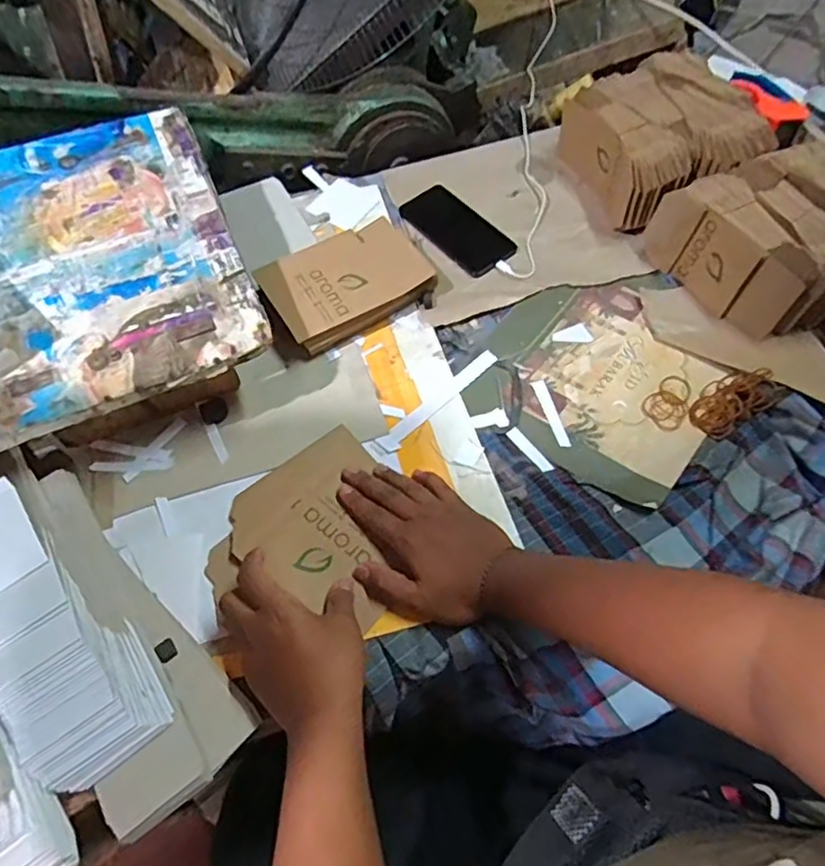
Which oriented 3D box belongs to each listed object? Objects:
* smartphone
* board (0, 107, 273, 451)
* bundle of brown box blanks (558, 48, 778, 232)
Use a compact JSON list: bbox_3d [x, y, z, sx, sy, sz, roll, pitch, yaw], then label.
[{"bbox_3d":[0.062,-0.278,0.855,0.081,0.012,0.170,-33,61,-17],"label":"smartphone"},{"bbox_3d":[-0.352,-0.196,0.689,0.301,0.015,0.406,-20,64,-11],"label":"board"},{"bbox_3d":[0.337,-0.388,0.847,0.211,0.104,0.215,-22,58,-11],"label":"bundle of brown box blanks"}]

